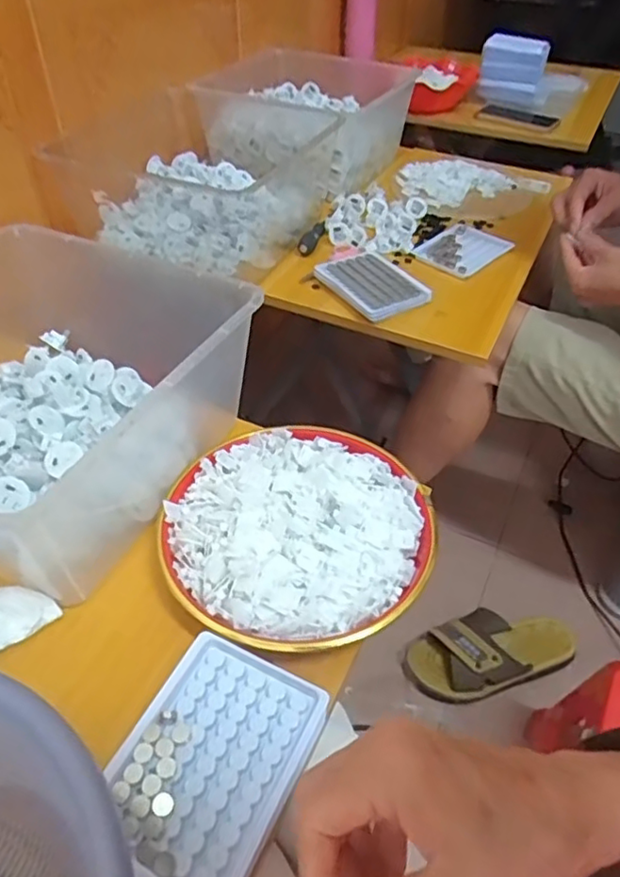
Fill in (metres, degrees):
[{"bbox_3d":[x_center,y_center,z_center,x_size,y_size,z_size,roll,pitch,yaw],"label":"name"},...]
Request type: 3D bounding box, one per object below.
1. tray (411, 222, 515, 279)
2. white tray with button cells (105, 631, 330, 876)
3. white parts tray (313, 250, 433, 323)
[{"bbox_3d":[0.224,-0.279,0.884,0.095,0.012,0.142,33,53,27],"label":"tray"},{"bbox_3d":[-0.059,0.191,0.362,0.098,0.015,0.133,21,48,17],"label":"white tray with button cells"},{"bbox_3d":[0.084,-0.201,0.783,0.103,0.013,0.137,-27,52,-26],"label":"white parts tray"}]

